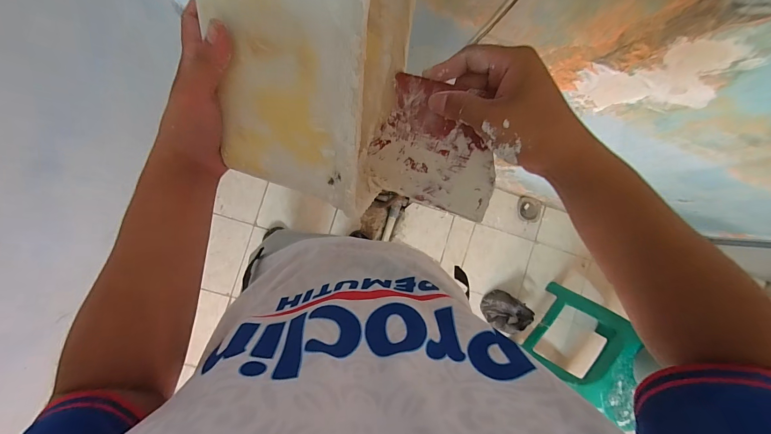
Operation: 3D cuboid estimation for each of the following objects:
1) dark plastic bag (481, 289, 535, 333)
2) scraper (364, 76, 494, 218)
[{"bbox_3d":[0.524,0.422,1.497,0.190,0.116,0.156,35,86,-6],"label":"dark plastic bag"},{"bbox_3d":[0.045,-0.064,0.308,0.119,0.004,0.103,22,107,19],"label":"scraper"}]

